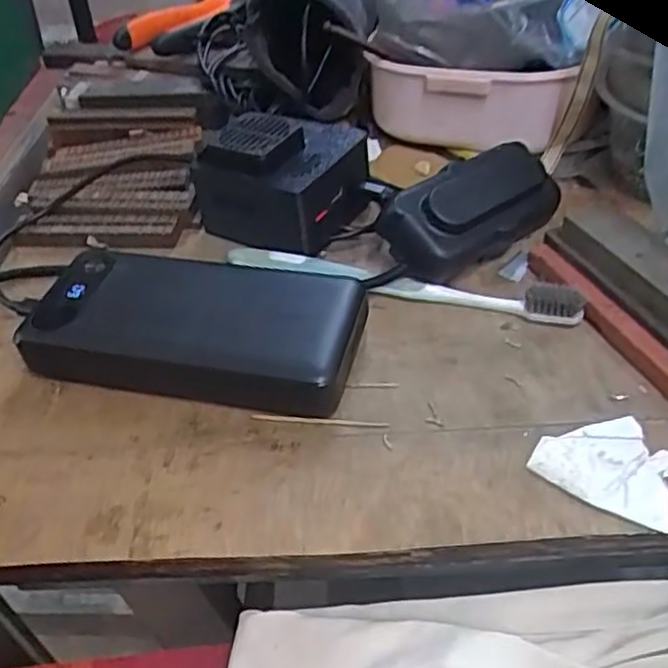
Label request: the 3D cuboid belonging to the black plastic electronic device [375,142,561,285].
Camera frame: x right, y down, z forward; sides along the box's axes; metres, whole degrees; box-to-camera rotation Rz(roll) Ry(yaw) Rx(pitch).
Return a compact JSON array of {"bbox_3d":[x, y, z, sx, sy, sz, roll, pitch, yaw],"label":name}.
[{"bbox_3d":[0.074,-0.065,0.374,0.106,0.042,0.043,-33,50,-24],"label":"black plastic electronic device"}]

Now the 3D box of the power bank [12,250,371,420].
[{"bbox_3d":[-0.067,-0.005,0.338,0.157,0.027,0.071,7,45,13],"label":"power bank"}]

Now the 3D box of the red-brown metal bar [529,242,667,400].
[{"bbox_3d":[0.133,0.003,0.316,0.014,0.012,0.147,-21,45,-15],"label":"red-brown metal bar"}]

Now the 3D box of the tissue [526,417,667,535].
[{"bbox_3d":[0.107,0.050,0.277,0.052,0.007,0.041,18,48,23],"label":"tissue"}]

